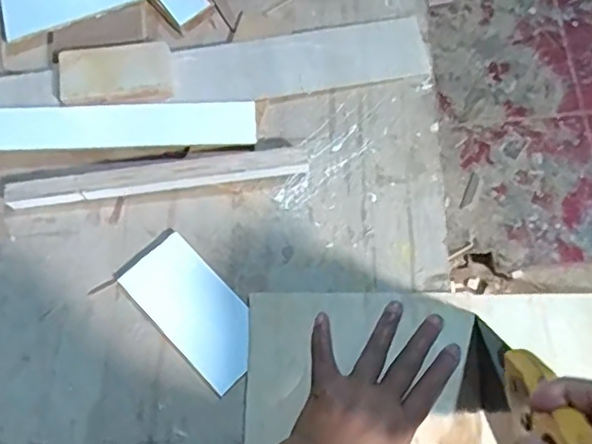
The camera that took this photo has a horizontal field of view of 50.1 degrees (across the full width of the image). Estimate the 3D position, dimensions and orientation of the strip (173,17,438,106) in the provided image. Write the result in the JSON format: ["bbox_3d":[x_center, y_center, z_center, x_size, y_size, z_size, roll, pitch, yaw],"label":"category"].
[{"bbox_3d":[0.004,-0.154,0.611,0.239,0.014,0.069,-10,72,-6],"label":"strip"}]

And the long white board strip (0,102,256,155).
[{"bbox_3d":[-0.251,-0.085,0.585,0.422,0.011,0.048,-4,69,4],"label":"long white board strip"}]

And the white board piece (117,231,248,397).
[{"bbox_3d":[-0.084,0.075,0.538,0.065,0.004,0.132,-43,72,-11],"label":"white board piece"}]

